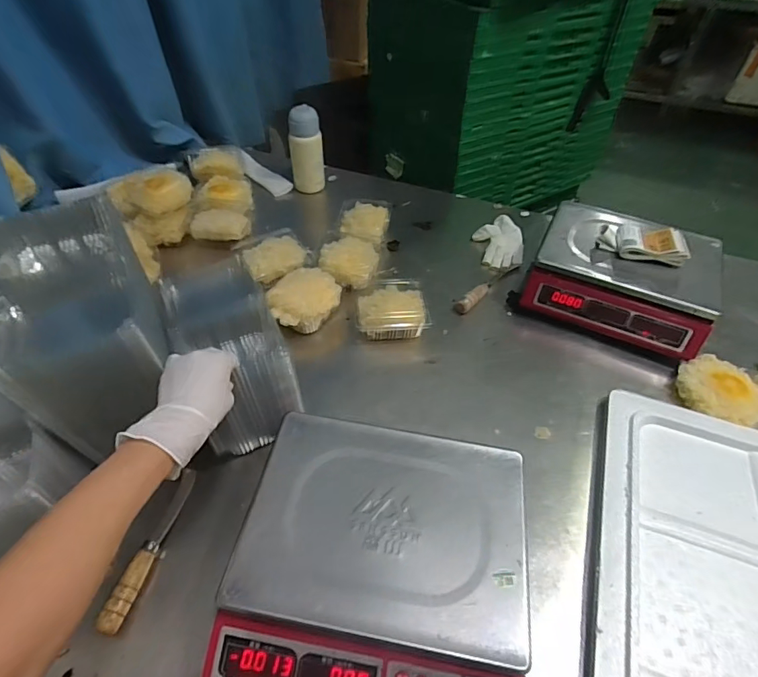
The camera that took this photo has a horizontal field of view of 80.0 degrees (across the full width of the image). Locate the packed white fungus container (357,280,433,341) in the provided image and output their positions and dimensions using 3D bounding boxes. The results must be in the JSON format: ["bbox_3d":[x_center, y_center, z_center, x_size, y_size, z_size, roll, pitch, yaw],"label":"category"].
[{"bbox_3d":[0.022,-0.053,0.810,0.122,0.051,0.107,-4,48,-4],"label":"packed white fungus container"}]

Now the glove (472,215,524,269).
[{"bbox_3d":[0.259,-0.210,0.972,0.103,0.033,0.139,5,46,8],"label":"glove"}]

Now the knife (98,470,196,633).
[{"bbox_3d":[-0.278,0.249,0.557,0.019,0.029,0.198,5,46,8],"label":"knife"}]

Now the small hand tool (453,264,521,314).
[{"bbox_3d":[0.218,-0.110,0.888,0.028,0.023,0.204,33,56,30],"label":"small hand tool"}]

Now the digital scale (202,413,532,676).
[{"bbox_3d":[0.002,0.248,0.487,0.300,0.124,0.314,8,49,6],"label":"digital scale"}]

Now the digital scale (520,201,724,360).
[{"bbox_3d":[0.442,-0.124,0.821,0.302,0.128,0.231,23,52,19],"label":"digital scale"}]

